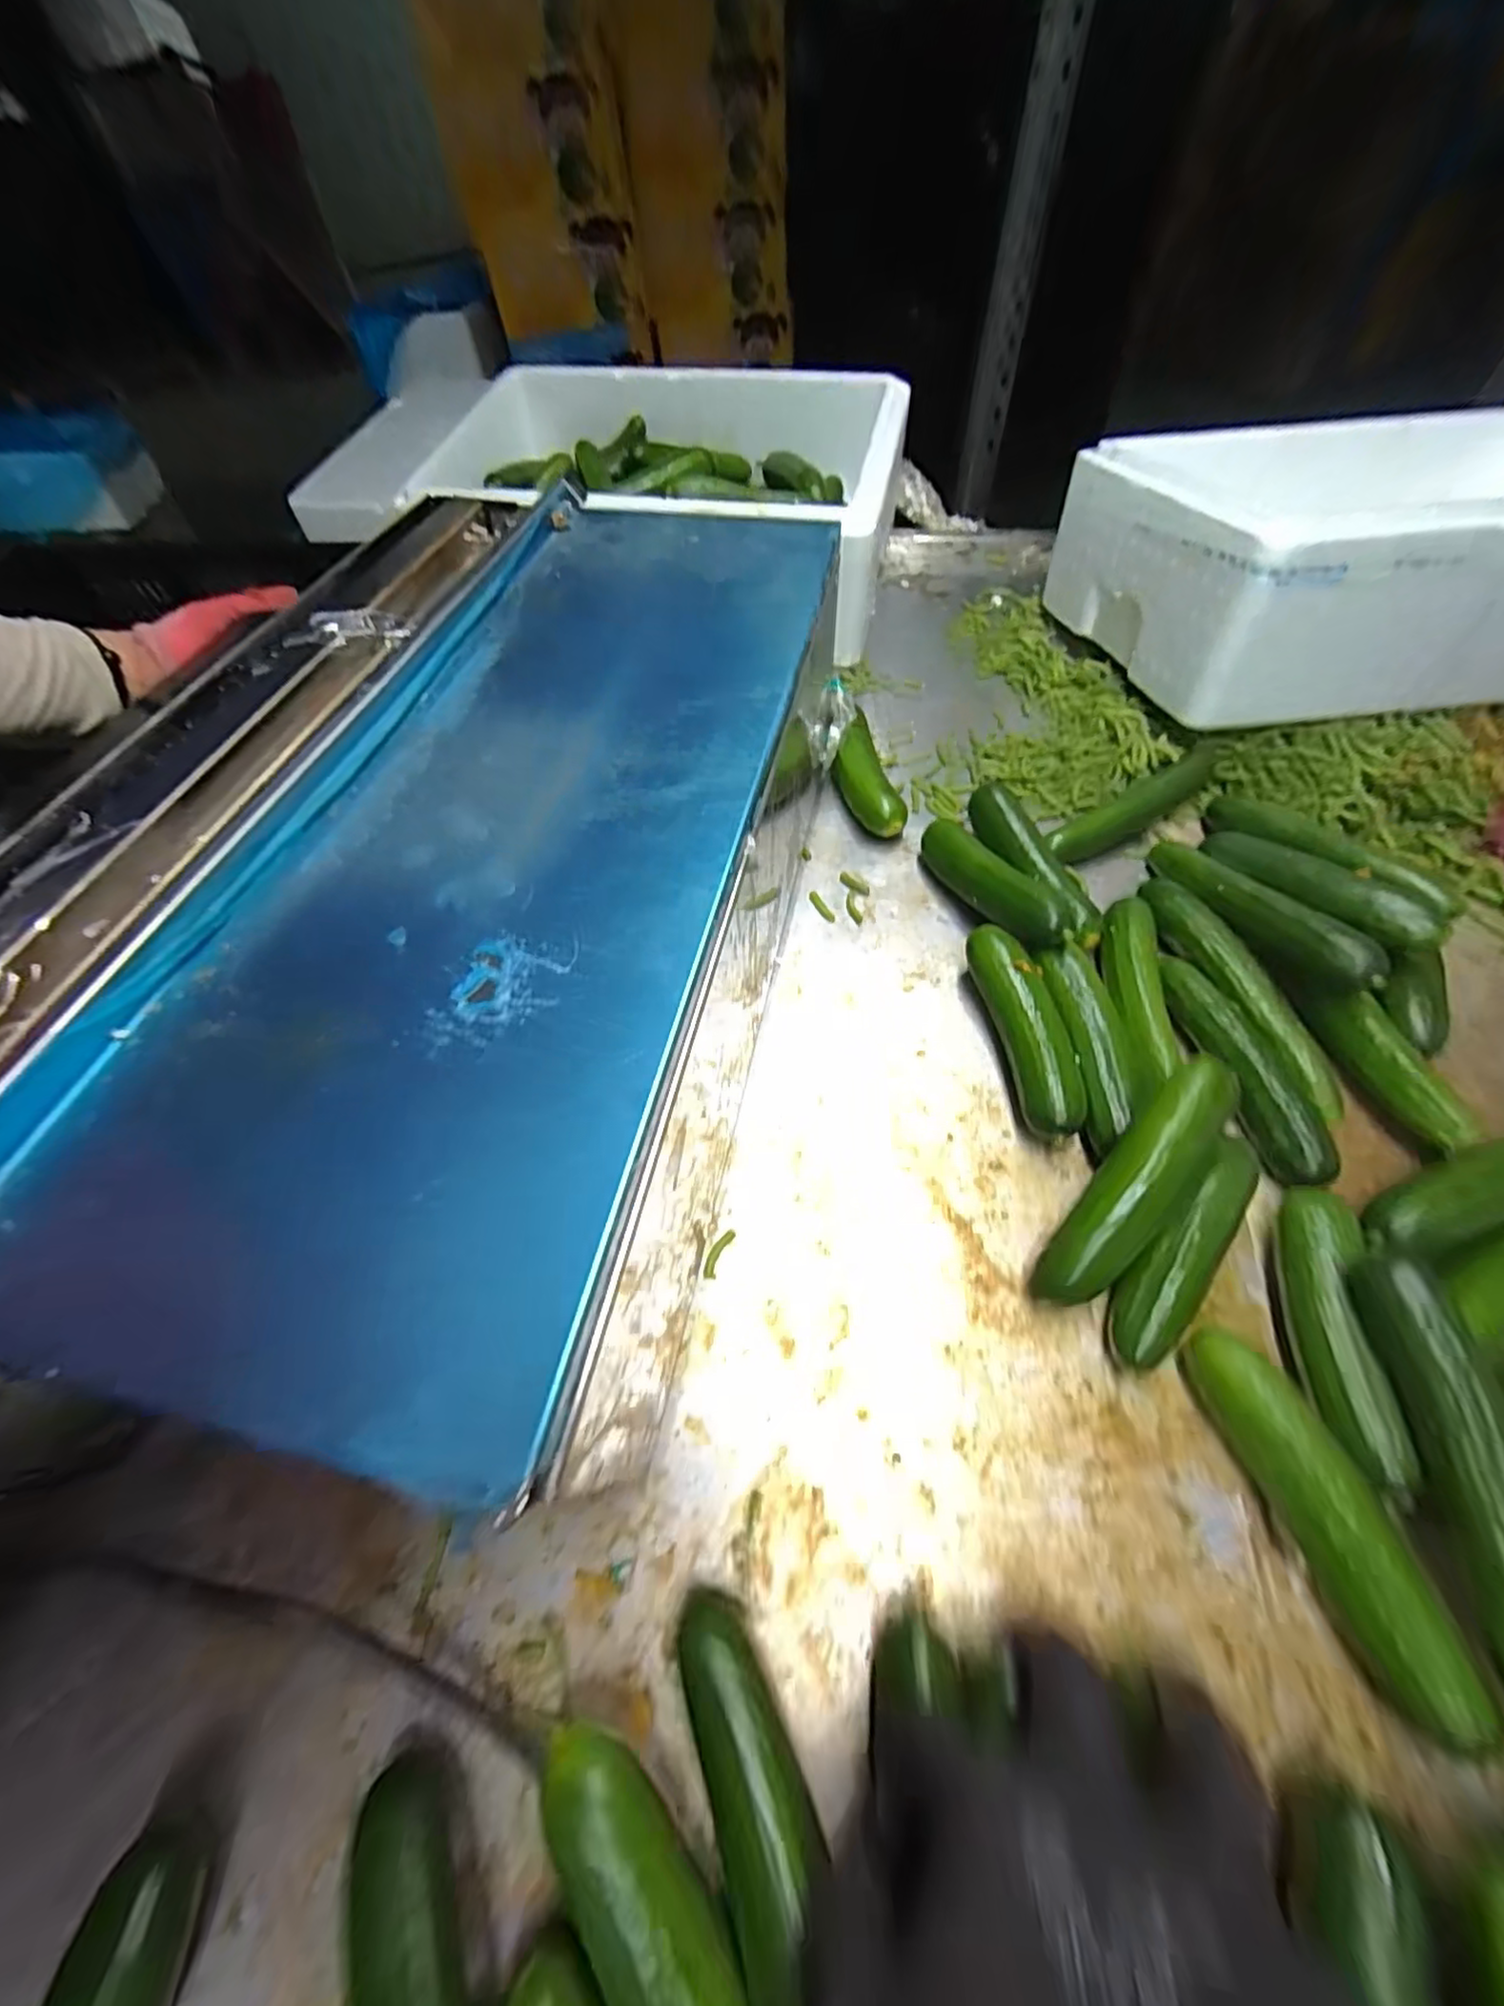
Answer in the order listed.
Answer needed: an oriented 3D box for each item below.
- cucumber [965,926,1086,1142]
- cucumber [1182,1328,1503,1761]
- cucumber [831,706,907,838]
[{"bbox_3d":[0.155,0.015,0.377,0.037,0.040,0.126,-8,57,-1],"label":"cucumber"},{"bbox_3d":[0.214,0.192,0.252,0.025,0.037,0.123,-15,57,-6],"label":"cucumber"},{"bbox_3d":[0.083,-0.167,0.491,0.035,0.028,0.098,-17,80,-8],"label":"cucumber"}]

